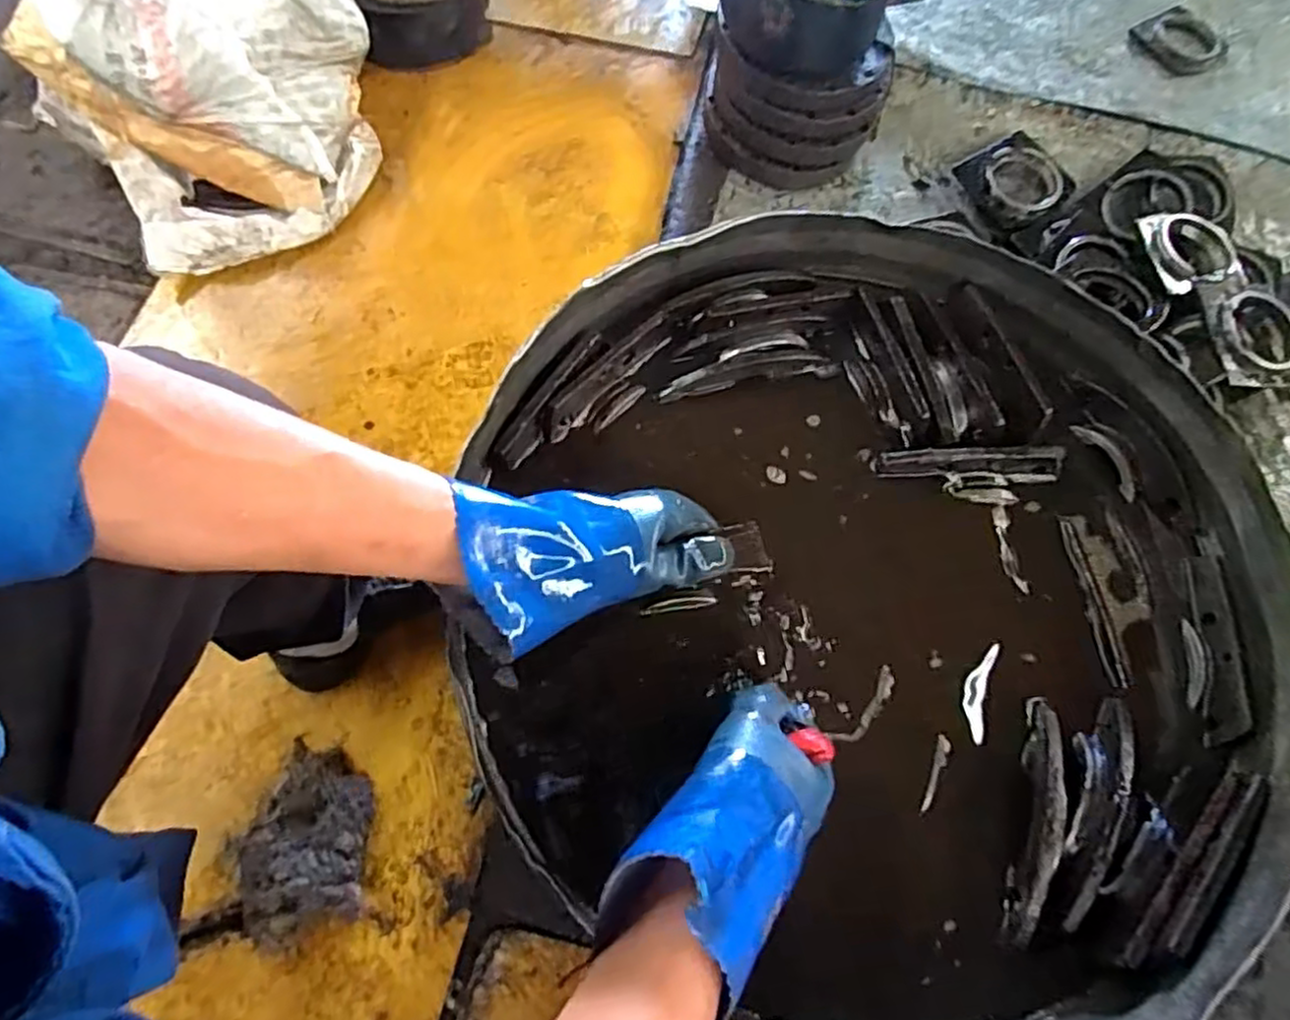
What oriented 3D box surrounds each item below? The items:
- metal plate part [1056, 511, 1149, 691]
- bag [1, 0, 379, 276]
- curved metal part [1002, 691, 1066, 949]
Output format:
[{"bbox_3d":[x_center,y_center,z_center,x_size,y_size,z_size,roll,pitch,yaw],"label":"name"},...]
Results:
[{"bbox_3d":[0.353,0.064,0.538,0.051,0.010,0.128,-6,68,-6],"label":"metal plate part"},{"bbox_3d":[-0.642,-0.684,1.026,0.443,0.370,0.553,-23,71,-12],"label":"bag"},{"bbox_3d":[0.255,0.200,0.469,0.018,0.041,0.154,18,68,4],"label":"curved metal part"}]

